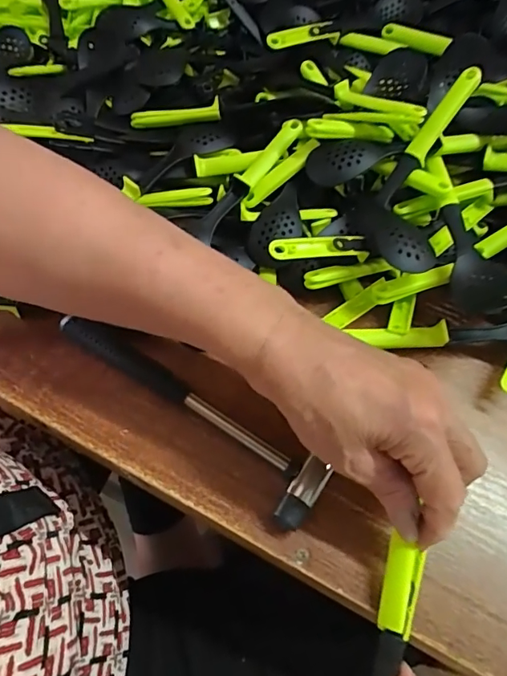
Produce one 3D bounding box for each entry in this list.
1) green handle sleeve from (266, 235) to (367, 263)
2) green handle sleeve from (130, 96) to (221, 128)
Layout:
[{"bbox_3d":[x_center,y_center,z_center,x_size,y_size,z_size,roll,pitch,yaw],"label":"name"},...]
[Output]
[{"bbox_3d":[0.046,-0.062,0.326,0.074,0.009,0.015,-4,62,-21],"label":"green handle sleeve"},{"bbox_3d":[-0.065,-0.187,0.394,0.074,0.018,0.011,-4,63,-5],"label":"green handle sleeve"}]

